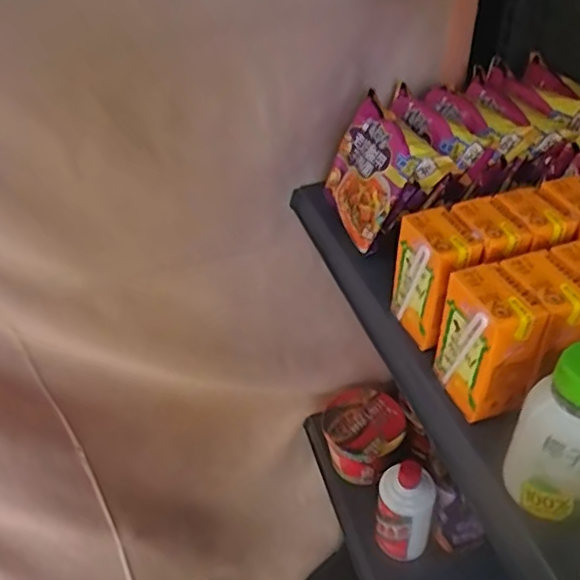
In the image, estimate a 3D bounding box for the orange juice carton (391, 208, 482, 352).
[{"bbox_3d":[0.128,-0.008,0.502,0.050,0.105,0.068,-16,41,-13],"label":"orange juice carton"}]

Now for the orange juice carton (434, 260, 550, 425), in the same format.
[{"bbox_3d":[0.150,0.042,0.439,0.047,0.102,0.074,-17,42,-14],"label":"orange juice carton"}]

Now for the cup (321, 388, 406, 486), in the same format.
[{"bbox_3d":[0.125,0.248,0.974,0.133,0.114,0.123,-3,40,3],"label":"cup"}]

